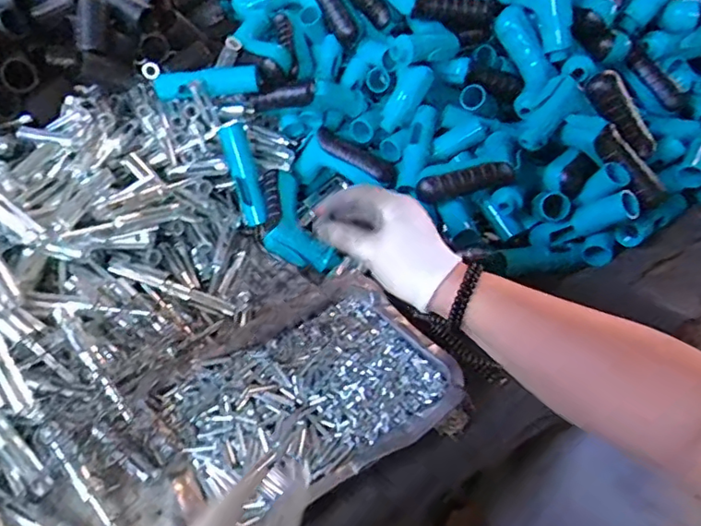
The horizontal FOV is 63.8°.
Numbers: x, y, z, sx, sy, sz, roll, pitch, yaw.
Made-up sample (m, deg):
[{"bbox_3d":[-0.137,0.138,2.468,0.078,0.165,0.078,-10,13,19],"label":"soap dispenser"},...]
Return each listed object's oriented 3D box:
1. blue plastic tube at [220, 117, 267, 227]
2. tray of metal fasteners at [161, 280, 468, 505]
[{"bbox_3d":[-0.124,-0.105,0.659,0.033,0.031,0.125,-16,88,-16],"label":"blue plastic tube"},{"bbox_3d":[-0.025,0.111,0.489,0.231,0.026,0.164,-29,49,-28],"label":"tray of metal fasteners"}]

